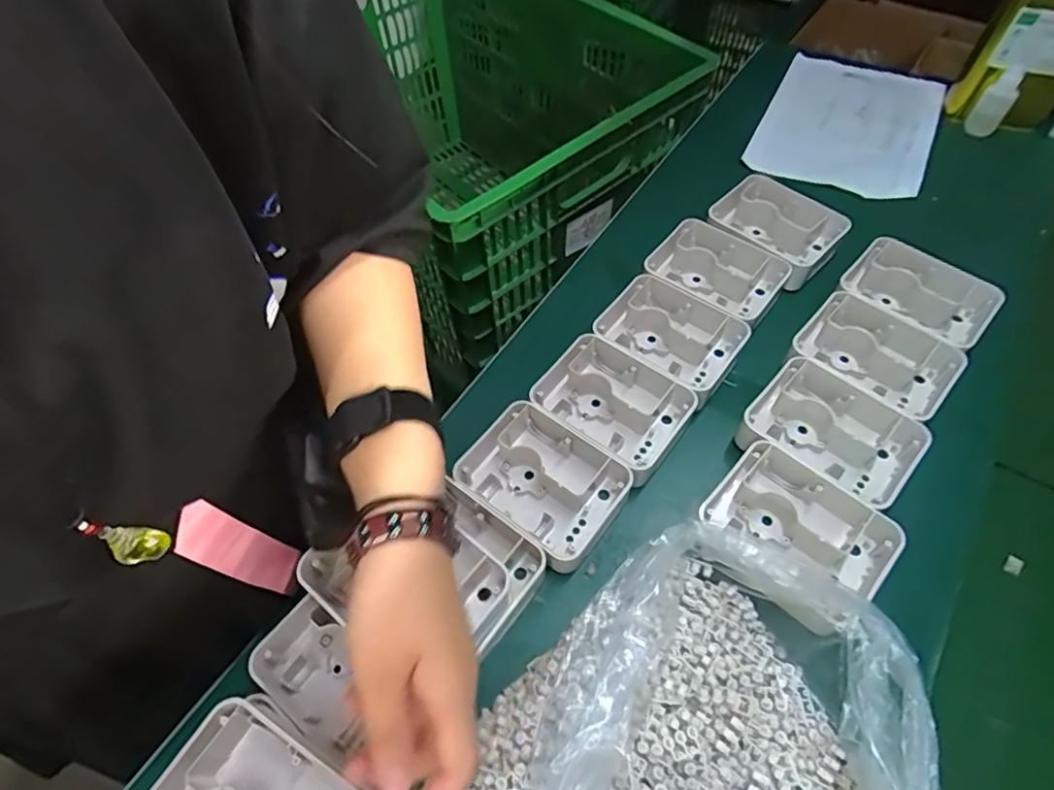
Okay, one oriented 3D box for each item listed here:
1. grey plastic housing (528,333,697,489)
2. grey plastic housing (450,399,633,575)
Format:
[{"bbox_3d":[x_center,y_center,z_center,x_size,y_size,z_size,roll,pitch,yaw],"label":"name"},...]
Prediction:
[{"bbox_3d":[0.076,0.011,0.527,0.131,0.042,0.100,33,64,22],"label":"grey plastic housing"},{"bbox_3d":[0.012,0.073,0.492,0.136,0.039,0.105,37,66,24],"label":"grey plastic housing"}]

